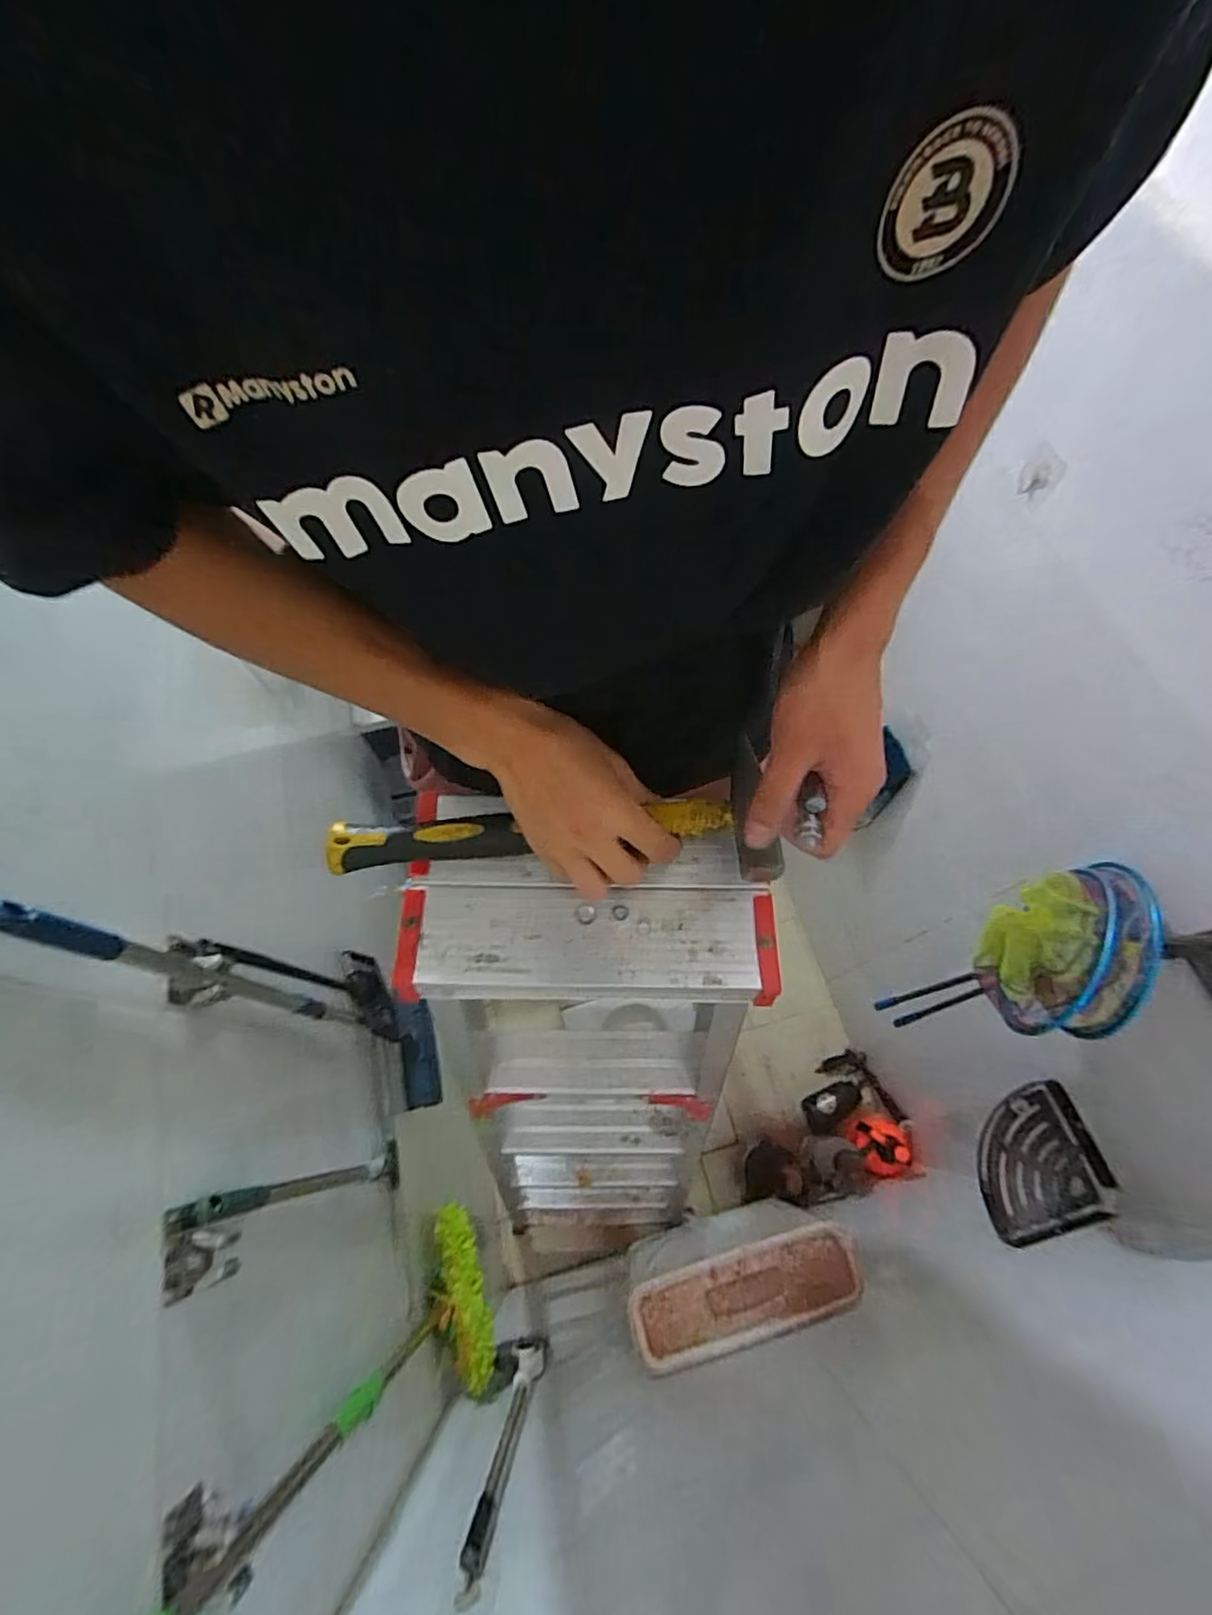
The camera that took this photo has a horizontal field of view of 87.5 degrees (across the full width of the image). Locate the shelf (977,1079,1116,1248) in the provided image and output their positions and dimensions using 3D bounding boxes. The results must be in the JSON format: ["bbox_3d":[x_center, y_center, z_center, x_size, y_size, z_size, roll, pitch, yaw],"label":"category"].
[{"bbox_3d":[0.781,0.647,1.165,0.199,0.080,0.237,-9,68,-4],"label":"shelf"}]

